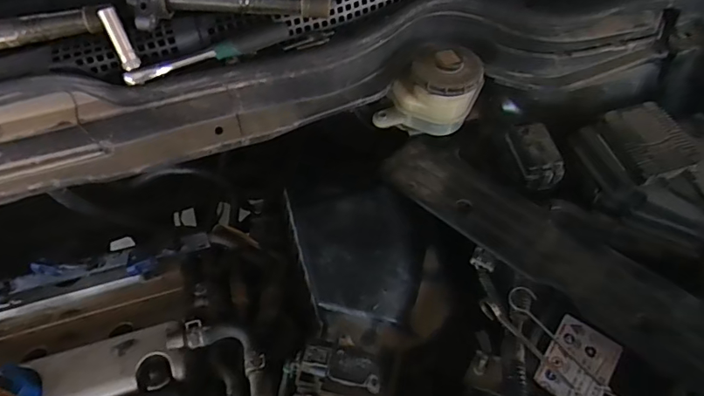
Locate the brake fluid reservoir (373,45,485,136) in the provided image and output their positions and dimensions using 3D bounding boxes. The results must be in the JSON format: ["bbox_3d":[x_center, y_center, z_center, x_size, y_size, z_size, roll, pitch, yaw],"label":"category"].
[{"bbox_3d":[0.086,-0.115,0.534,0.090,0.087,0.084,29,62,20],"label":"brake fluid reservoir"}]

